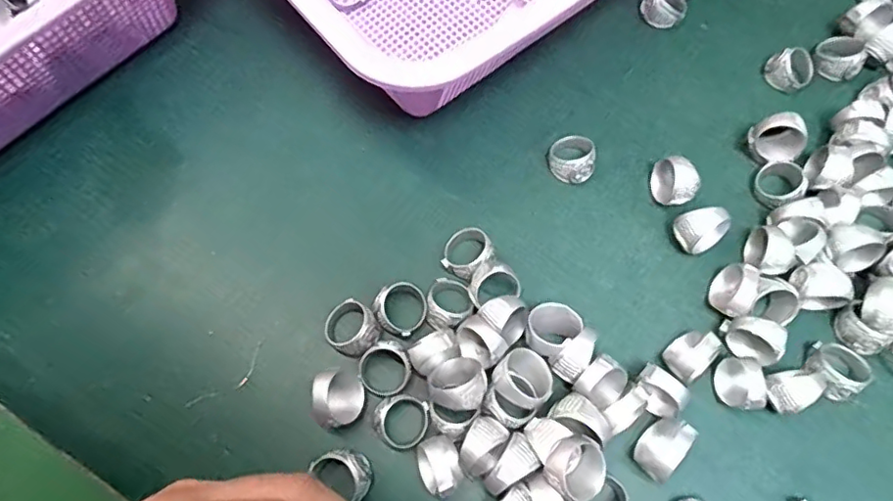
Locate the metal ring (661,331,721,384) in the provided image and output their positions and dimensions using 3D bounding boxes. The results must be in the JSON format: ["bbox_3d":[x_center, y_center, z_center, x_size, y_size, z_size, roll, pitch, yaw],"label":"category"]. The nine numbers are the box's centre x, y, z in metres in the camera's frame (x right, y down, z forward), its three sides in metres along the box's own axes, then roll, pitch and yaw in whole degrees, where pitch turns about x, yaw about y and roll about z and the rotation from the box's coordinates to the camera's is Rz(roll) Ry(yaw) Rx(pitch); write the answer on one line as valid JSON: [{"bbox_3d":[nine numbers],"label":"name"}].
[{"bbox_3d":[0.117,0.050,0.278,0.026,0.021,0.018,-34,73,-11],"label":"metal ring"}]

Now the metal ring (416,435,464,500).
[{"bbox_3d":[-0.004,0.097,0.261,0.019,0.025,0.025,-14,70,-4],"label":"metal ring"}]

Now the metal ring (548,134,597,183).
[{"bbox_3d":[0.069,-0.051,0.322,0.023,0.018,0.026,0,69,1],"label":"metal ring"}]

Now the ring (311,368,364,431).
[{"bbox_3d":[-0.050,0.069,0.272,0.021,0.024,0.024,-5,69,-1],"label":"ring"}]

